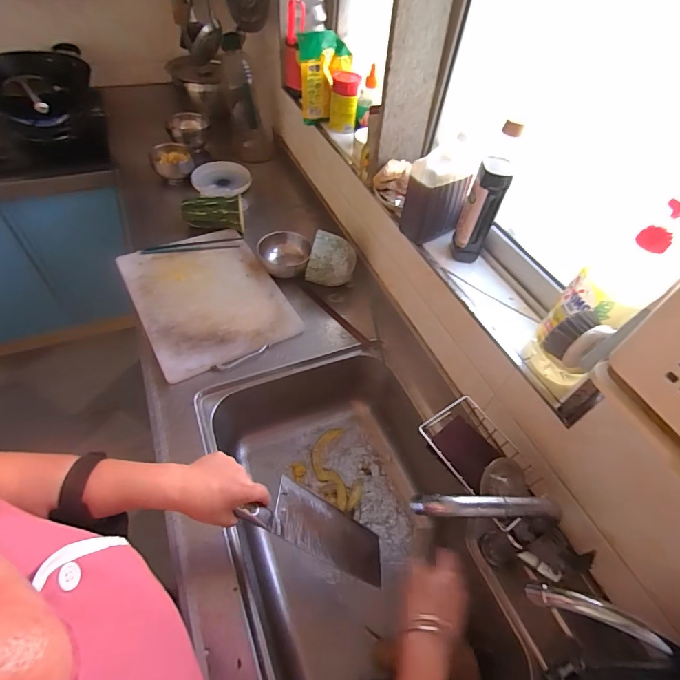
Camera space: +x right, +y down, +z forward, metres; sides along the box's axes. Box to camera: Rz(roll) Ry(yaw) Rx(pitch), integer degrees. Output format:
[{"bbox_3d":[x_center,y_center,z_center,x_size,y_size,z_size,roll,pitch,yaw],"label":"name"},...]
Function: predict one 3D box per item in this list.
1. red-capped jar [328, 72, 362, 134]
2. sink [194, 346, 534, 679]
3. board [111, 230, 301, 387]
[{"bbox_3d":[0.011,-0.609,1.015,0.072,0.123,0.076,3,51,-4],"label":"red-capped jar"},{"bbox_3d":[0.036,0.346,0.741,0.437,0.272,0.598,-12,54,-16],"label":"sink"},{"bbox_3d":[-0.307,-0.105,0.915,0.297,0.024,0.400,-24,58,-23],"label":"board"}]

